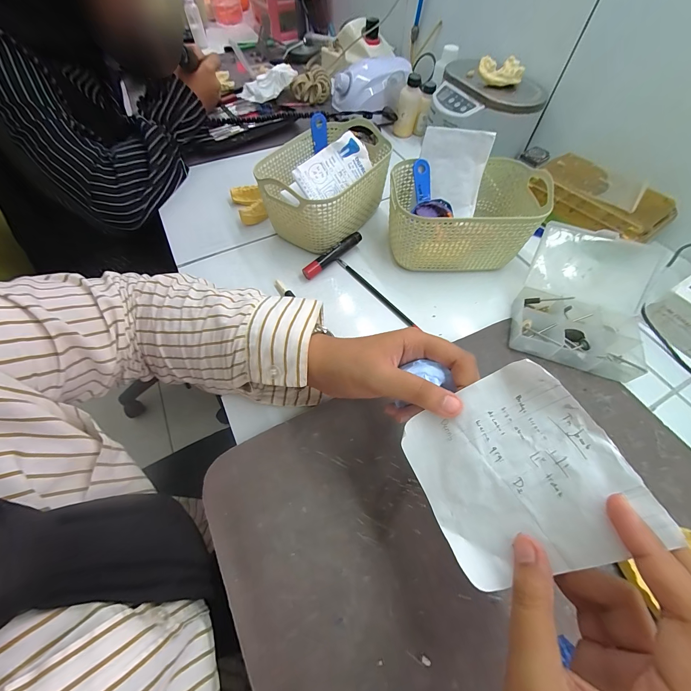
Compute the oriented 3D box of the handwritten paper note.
[{"bbox_3d":[0.090,0.071,0.170,0.100,0.010,0.096,-37,59,20],"label":"handwritten paper note"}]

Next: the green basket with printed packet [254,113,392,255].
[{"bbox_3d":[-0.022,-0.211,0.393,0.120,0.096,0.175,33,64,18],"label":"green basket with printed packet"}]

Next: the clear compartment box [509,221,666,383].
[{"bbox_3d":[0.252,-0.049,0.314,0.126,0.066,0.142,15,60,9],"label":"clear compartment box"}]

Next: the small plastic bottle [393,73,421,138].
[{"bbox_3d":[0.106,-0.408,0.514,0.035,0.090,0.032,17,62,9],"label":"small plastic bottle"}]

